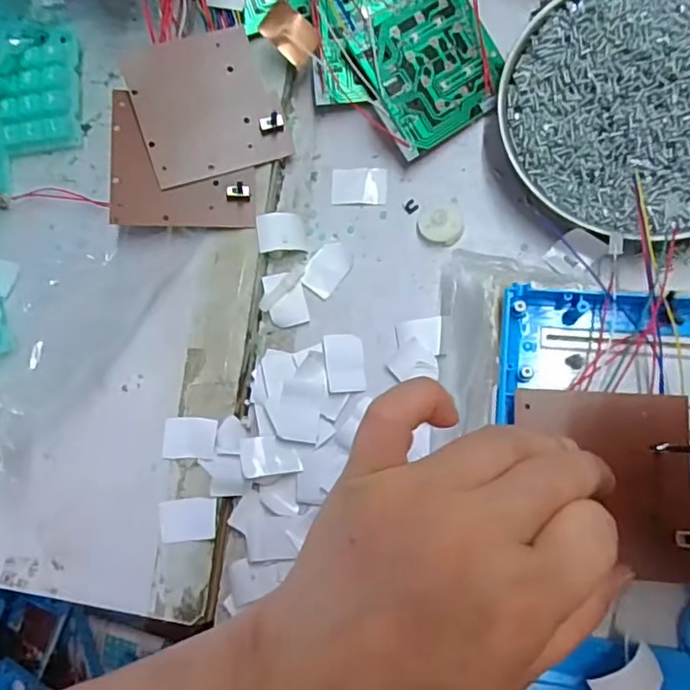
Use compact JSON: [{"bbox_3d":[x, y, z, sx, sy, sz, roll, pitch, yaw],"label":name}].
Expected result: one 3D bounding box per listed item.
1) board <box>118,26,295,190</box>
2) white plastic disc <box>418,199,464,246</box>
[{"bbox_3d":[-0.073,-0.127,0.307,0.072,0.005,0.072,-19,93,-8],"label":"board"},{"bbox_3d":[0.050,-0.065,0.301,0.023,0.008,0.024,-1,81,9],"label":"white plastic disc"}]

